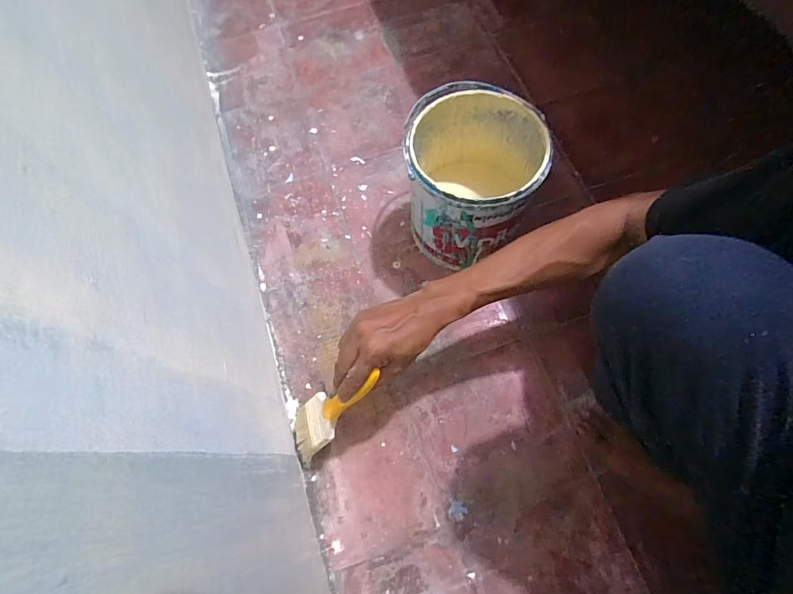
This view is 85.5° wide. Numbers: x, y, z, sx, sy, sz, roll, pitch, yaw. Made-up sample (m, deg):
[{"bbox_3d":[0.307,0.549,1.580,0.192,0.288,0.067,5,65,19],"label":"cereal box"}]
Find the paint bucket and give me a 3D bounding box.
[{"bbox_3d":[0.104,-0.167,0.635,0.179,0.199,0.200,1,69,3],"label":"paint bucket"}]

